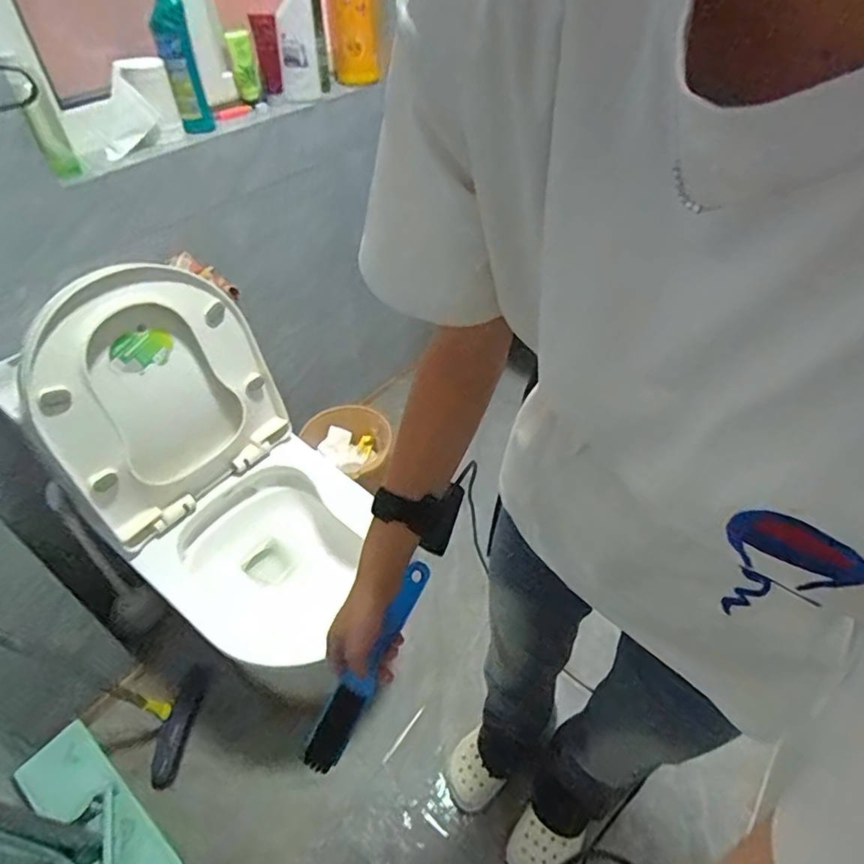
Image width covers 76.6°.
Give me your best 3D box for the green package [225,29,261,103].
[{"bbox_3d":[-0.392,-0.764,1.144,0.048,0.126,0.044,-12,17,-11],"label":"green package"}]

